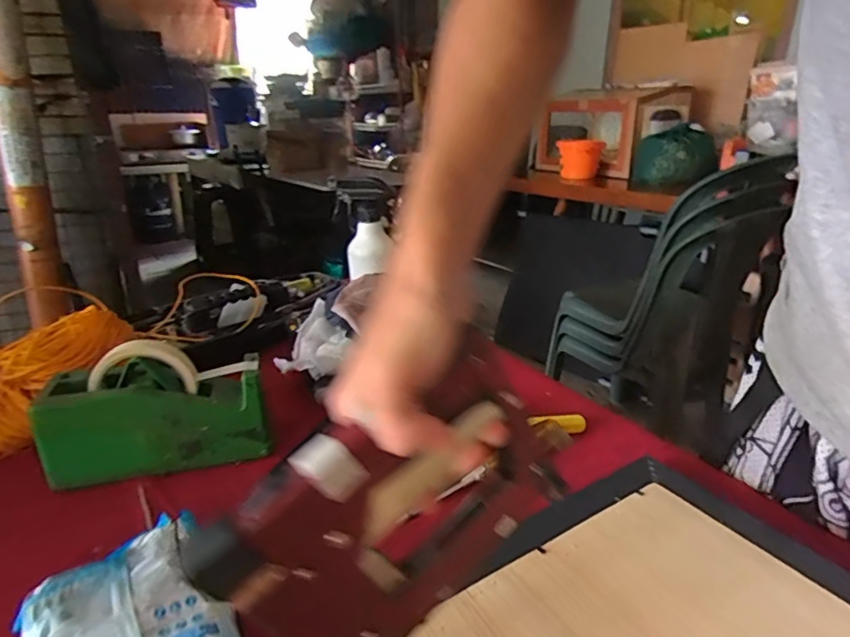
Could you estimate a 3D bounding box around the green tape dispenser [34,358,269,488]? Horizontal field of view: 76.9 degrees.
[{"bbox_3d":[-0.261,0.089,0.533,0.196,0.104,0.079,-8,23,-18],"label":"green tape dispenser"}]

